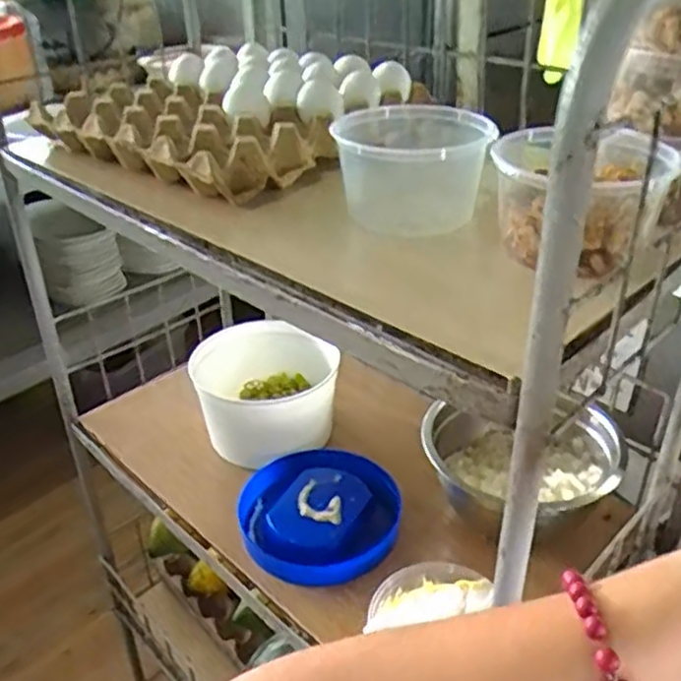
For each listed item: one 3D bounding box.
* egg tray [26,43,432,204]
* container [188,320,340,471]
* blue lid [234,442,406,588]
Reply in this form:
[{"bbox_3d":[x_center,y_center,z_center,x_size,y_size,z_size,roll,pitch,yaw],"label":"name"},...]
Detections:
[{"bbox_3d":[-0.107,-0.224,0.697,0.288,0.055,0.275,22,40,33],"label":"egg tray"},{"bbox_3d":[-0.084,0.061,0.834,0.151,0.099,0.147,-2,32,1],"label":"container"},{"bbox_3d":[-0.021,0.179,0.747,0.169,0.037,0.151,18,38,29],"label":"blue lid"}]

